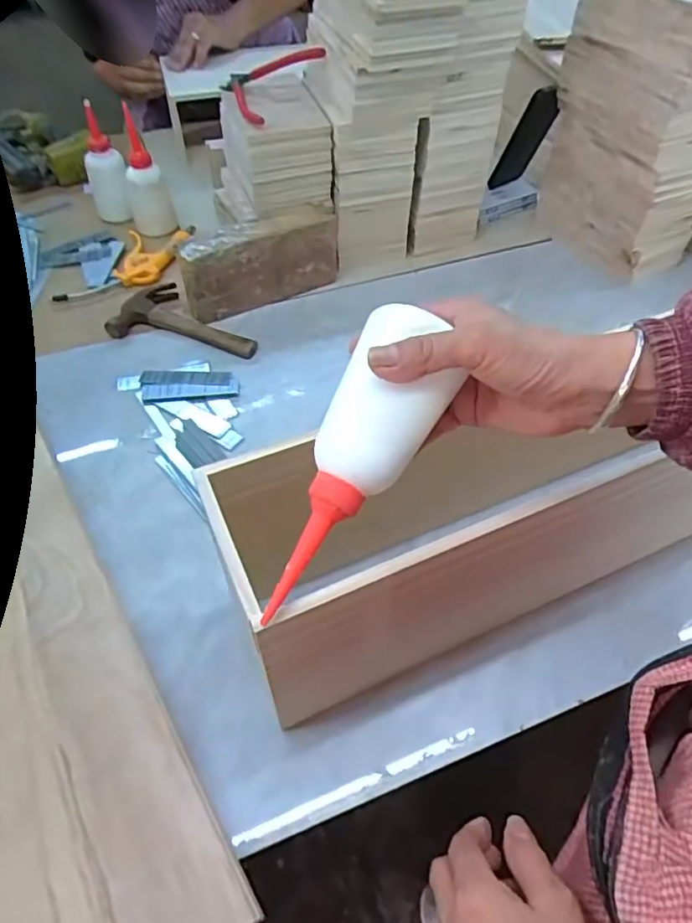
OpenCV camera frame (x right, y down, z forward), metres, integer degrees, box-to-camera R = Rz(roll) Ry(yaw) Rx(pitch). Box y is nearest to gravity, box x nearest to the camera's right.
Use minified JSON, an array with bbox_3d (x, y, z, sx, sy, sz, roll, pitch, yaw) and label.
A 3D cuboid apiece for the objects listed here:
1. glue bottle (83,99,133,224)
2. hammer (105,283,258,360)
[{"bbox_3d":[-0.351,-0.425,0.856,0.053,0.158,0.056,-13,52,-14],"label":"glue bottle"},{"bbox_3d":[-0.197,-0.182,0.759,0.185,0.022,0.103,16,51,9],"label":"hammer"}]

